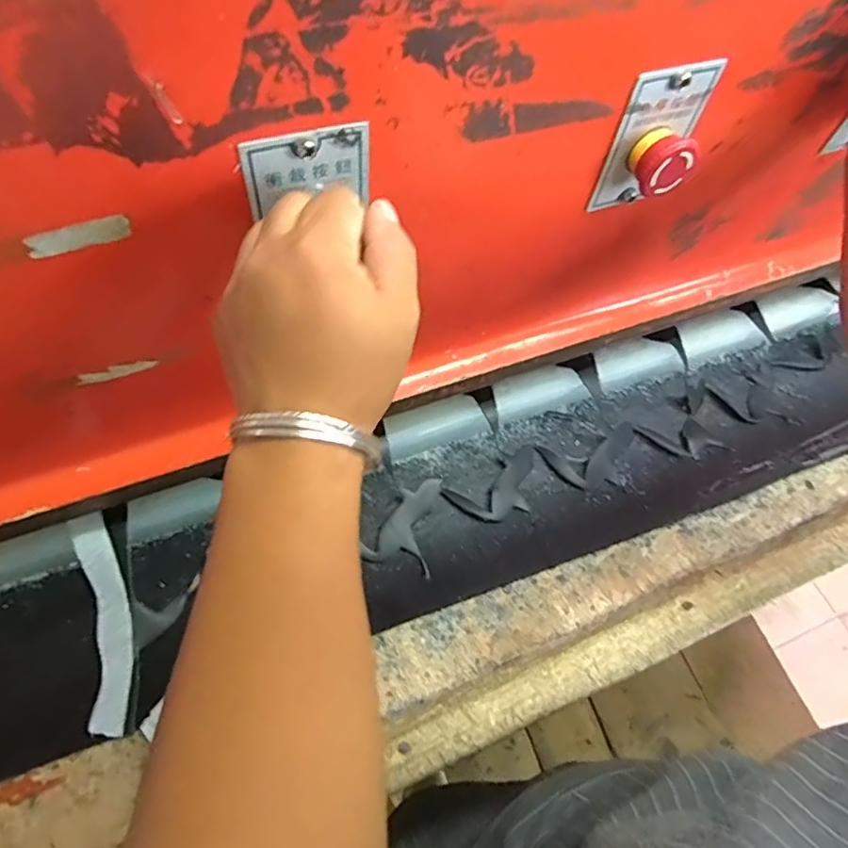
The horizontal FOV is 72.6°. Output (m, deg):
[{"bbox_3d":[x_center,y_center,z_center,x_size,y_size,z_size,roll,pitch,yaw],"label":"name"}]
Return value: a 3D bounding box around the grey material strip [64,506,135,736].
[{"bbox_3d":[-0.229,0.140,0.412,0.026,0.037,0.149,-15,61,-12],"label":"grey material strip"}]

